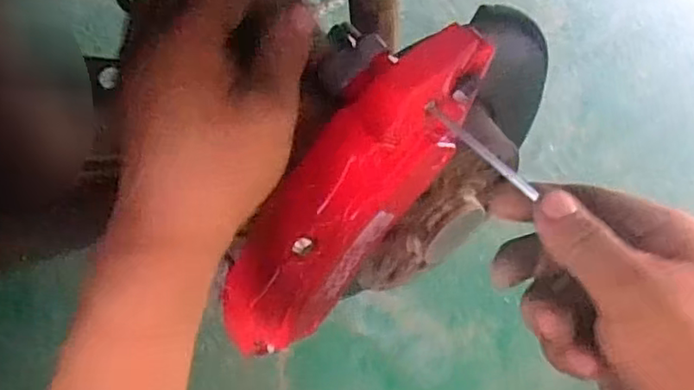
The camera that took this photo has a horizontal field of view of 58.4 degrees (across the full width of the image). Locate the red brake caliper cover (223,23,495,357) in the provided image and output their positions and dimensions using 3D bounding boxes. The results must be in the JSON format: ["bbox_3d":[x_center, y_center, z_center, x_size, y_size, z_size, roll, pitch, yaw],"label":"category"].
[{"bbox_3d":[-0.005,0.004,0.339,0.052,0.078,0.222,44,110,25],"label":"red brake caliper cover"}]

